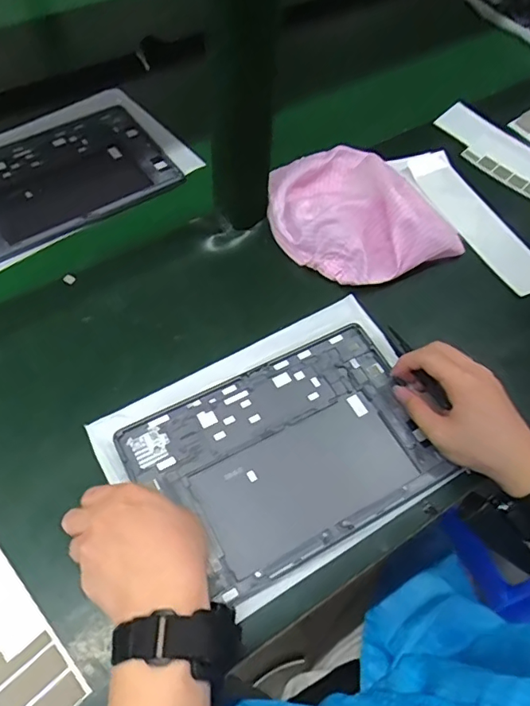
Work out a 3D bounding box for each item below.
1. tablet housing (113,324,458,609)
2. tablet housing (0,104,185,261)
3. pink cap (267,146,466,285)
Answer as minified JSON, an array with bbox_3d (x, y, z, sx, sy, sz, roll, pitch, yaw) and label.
[{"bbox_3d":[0.020,0.085,0.458,0.243,0.014,0.168,-25,61,-16],"label":"tablet housing"},{"bbox_3d":[-0.251,-0.212,0.638,0.259,0.012,0.192,-31,63,-19],"label":"tablet housing"},{"bbox_3d":[0.103,-0.165,0.590,0.186,0.052,0.189,1,57,-1],"label":"pink cap"}]

